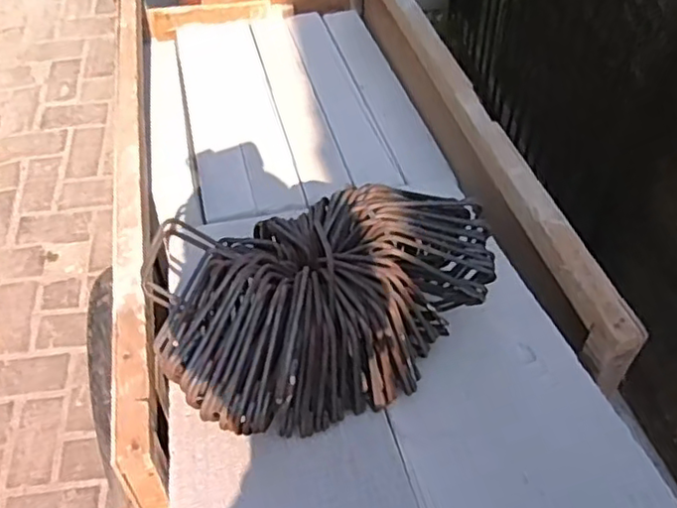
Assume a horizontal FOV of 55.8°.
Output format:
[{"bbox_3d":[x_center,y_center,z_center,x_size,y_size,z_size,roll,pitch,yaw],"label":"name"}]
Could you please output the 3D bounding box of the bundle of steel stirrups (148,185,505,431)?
[{"bbox_3d":[-0.005,0.035,0.585,0.300,0.125,0.180,-22,56,-14],"label":"bundle of steel stirrups"}]

